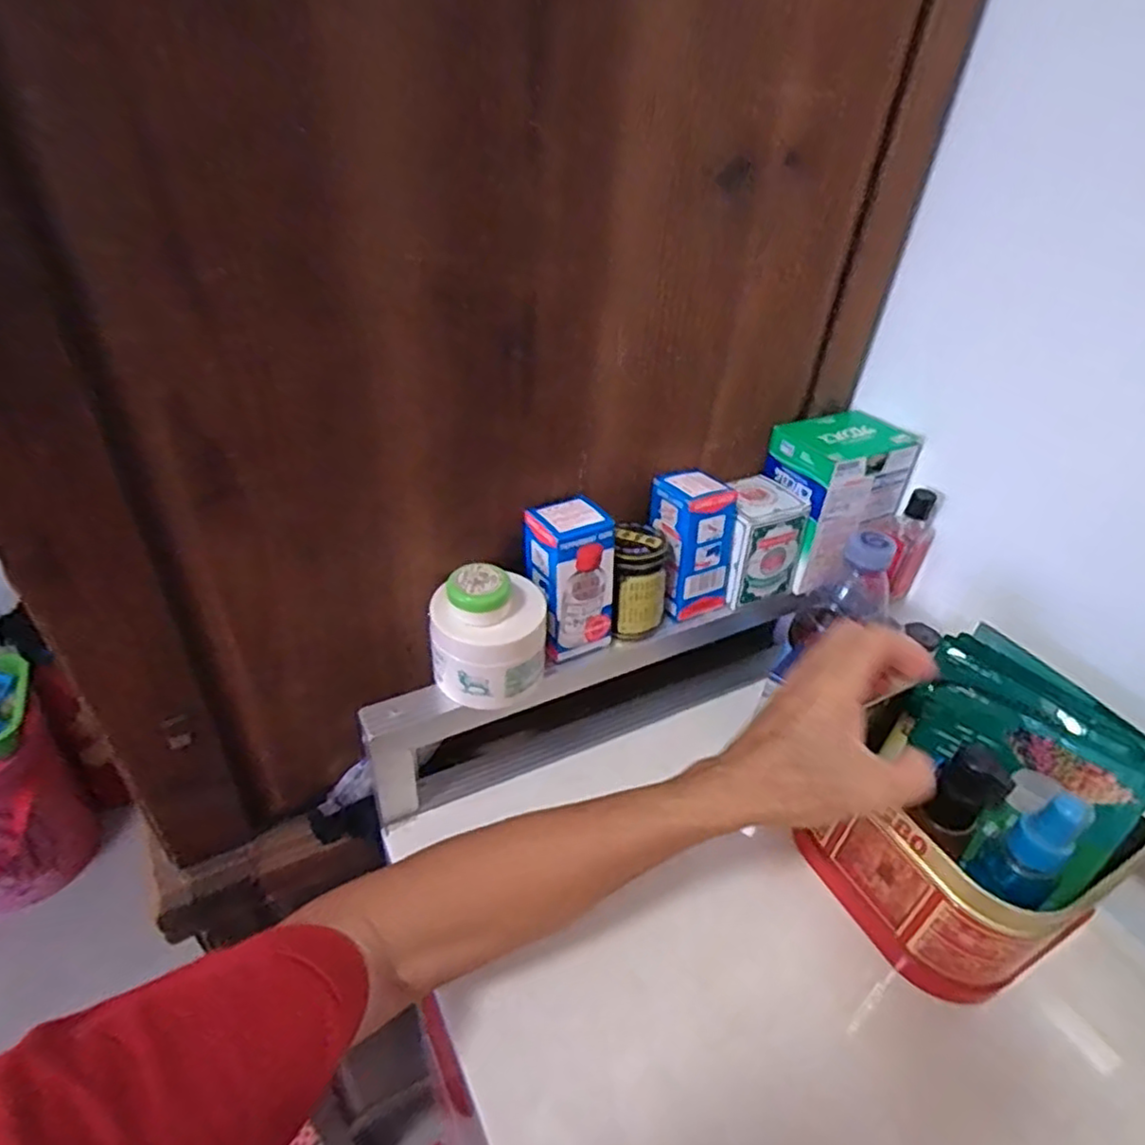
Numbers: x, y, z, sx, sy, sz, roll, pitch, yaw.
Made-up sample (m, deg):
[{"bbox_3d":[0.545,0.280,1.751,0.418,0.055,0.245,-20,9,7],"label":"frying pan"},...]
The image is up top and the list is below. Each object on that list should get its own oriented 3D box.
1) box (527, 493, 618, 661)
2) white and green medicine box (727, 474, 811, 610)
[{"bbox_3d":[-0.003,0.003,0.445,0.047,0.091,0.048,-16,43,-24],"label":"box"},{"bbox_3d":[0.132,-0.024,0.509,0.056,0.073,0.053,-13,41,-20],"label":"white and green medicine box"}]

